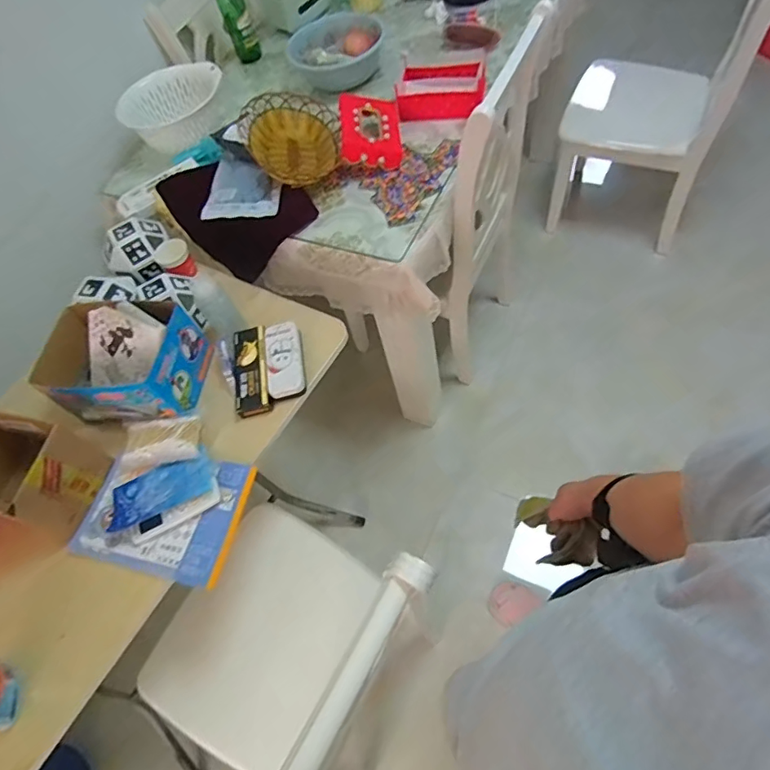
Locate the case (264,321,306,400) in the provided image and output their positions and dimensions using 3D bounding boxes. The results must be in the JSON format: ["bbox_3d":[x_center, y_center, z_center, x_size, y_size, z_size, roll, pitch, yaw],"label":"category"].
[{"bbox_3d":[-0.194,-0.056,0.988,0.067,0.019,0.166,-15,58,3],"label":"case"}]

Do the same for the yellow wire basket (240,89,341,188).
[{"bbox_3d":[-0.221,-0.596,1.241,0.224,0.081,0.330,-16,58,2],"label":"yellow wire basket"}]

